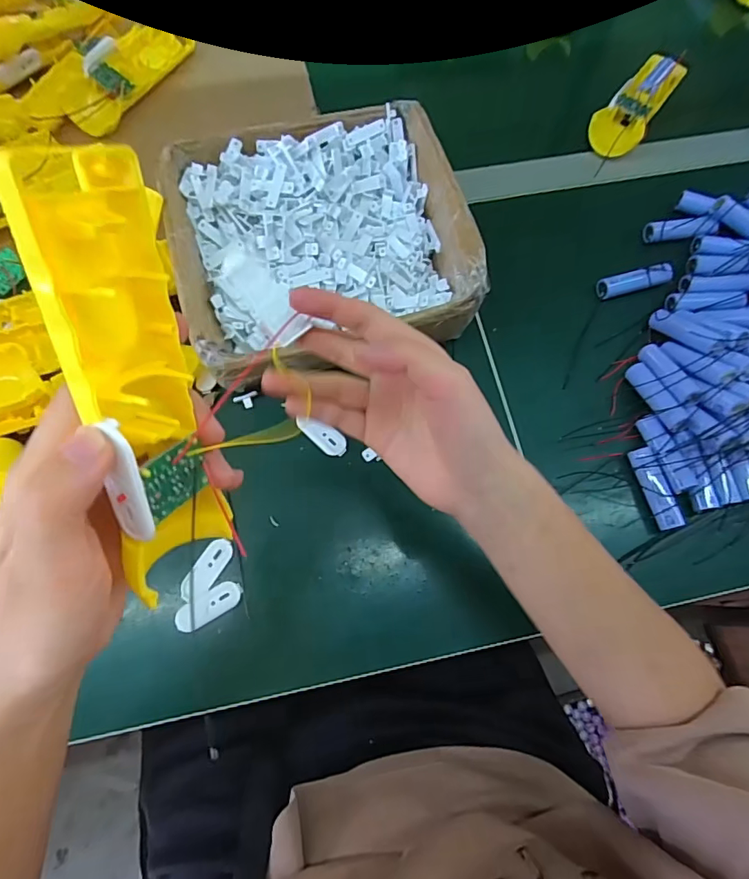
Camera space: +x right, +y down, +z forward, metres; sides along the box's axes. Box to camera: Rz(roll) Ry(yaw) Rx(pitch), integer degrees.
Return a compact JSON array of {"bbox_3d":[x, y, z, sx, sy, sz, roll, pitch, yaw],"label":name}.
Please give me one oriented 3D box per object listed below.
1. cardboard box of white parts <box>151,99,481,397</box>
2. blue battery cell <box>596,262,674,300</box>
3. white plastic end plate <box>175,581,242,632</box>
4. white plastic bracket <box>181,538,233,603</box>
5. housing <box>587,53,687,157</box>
[{"bbox_3d":[-0.044,-0.164,0.420,0.231,0.073,0.216,-16,72,-7],"label":"cardboard box of white parts"},{"bbox_3d":[0.240,-0.144,0.457,0.066,0.020,0.021,-10,71,-5],"label":"blue battery cell"},{"bbox_3d":[-0.122,0.123,0.364,0.049,0.004,0.020,-29,74,-11],"label":"white plastic end plate"},{"bbox_3d":[-0.127,0.098,0.373,0.019,0.004,0.050,31,73,9],"label":"white plastic bracket"},{"bbox_3d":[0.274,-0.352,0.515,0.050,0.019,0.163,34,74,10],"label":"housing"}]

